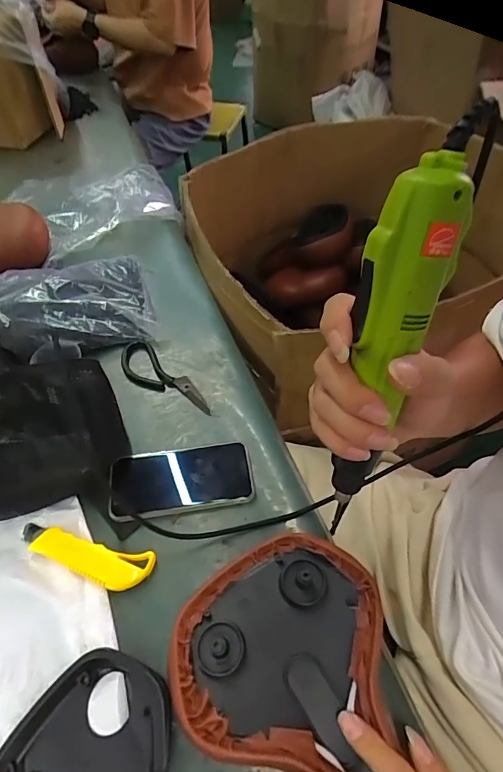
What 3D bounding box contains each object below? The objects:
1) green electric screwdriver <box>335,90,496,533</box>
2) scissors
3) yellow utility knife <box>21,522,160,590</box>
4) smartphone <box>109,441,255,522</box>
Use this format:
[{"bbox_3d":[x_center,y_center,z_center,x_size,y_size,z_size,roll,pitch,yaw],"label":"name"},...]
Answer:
[{"bbox_3d":[0.088,-0.034,0.276,0.048,0.249,0.058,17,23,14],"label":"green electric screwdriver"},{"bbox_3d":[-0.127,-0.012,0.584,0.057,0.019,0.167,-38,60,-26],"label":"scissors"},{"bbox_3d":[-0.178,0.177,0.443,0.149,0.012,0.041,10,52,9],"label":"yellow utility knife"},{"bbox_3d":[-0.081,0.108,0.499,0.164,0.009,0.078,-7,52,-5],"label":"smartphone"}]

